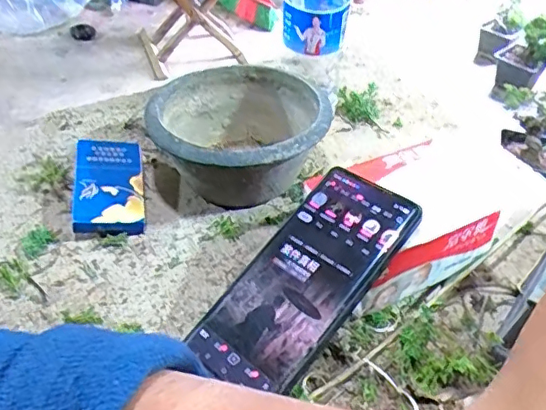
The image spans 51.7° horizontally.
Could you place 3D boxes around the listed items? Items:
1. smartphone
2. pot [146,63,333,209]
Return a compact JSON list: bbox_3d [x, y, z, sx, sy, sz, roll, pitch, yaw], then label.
[{"bbox_3d":[0.023,0.045,0.362,0.077,0.010,0.157,35,74,31],"label":"smartphone"},{"bbox_3d":[-0.026,-0.059,0.491,0.142,0.070,0.136,1,43,-1],"label":"pot"}]

